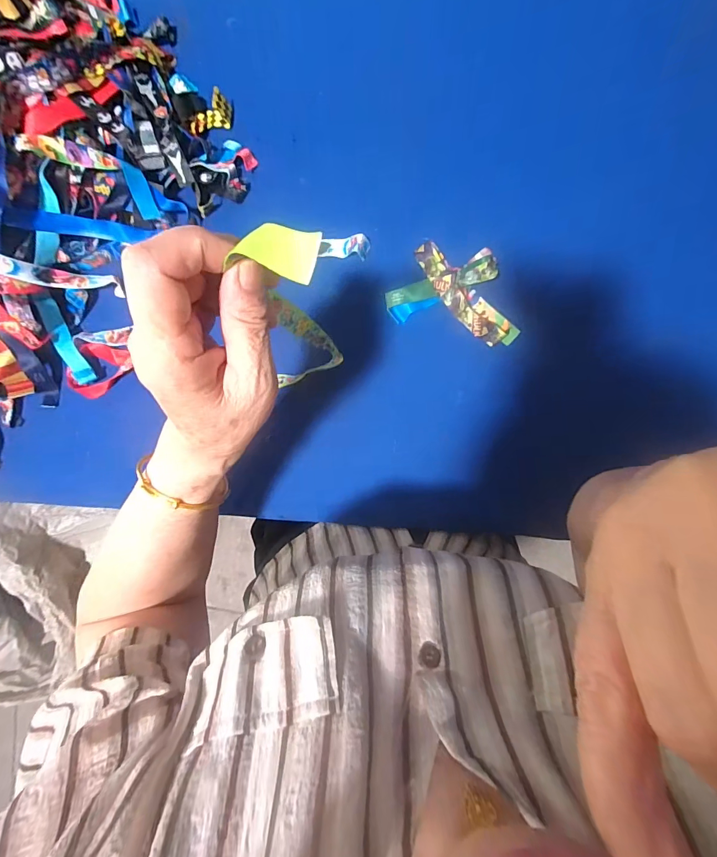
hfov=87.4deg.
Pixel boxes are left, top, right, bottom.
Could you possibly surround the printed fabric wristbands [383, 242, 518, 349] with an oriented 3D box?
[{"bbox_3d":[0.101,-0.138,0.380,0.134,0.032,0.080,17,93,6],"label":"printed fabric wristbands"}]

